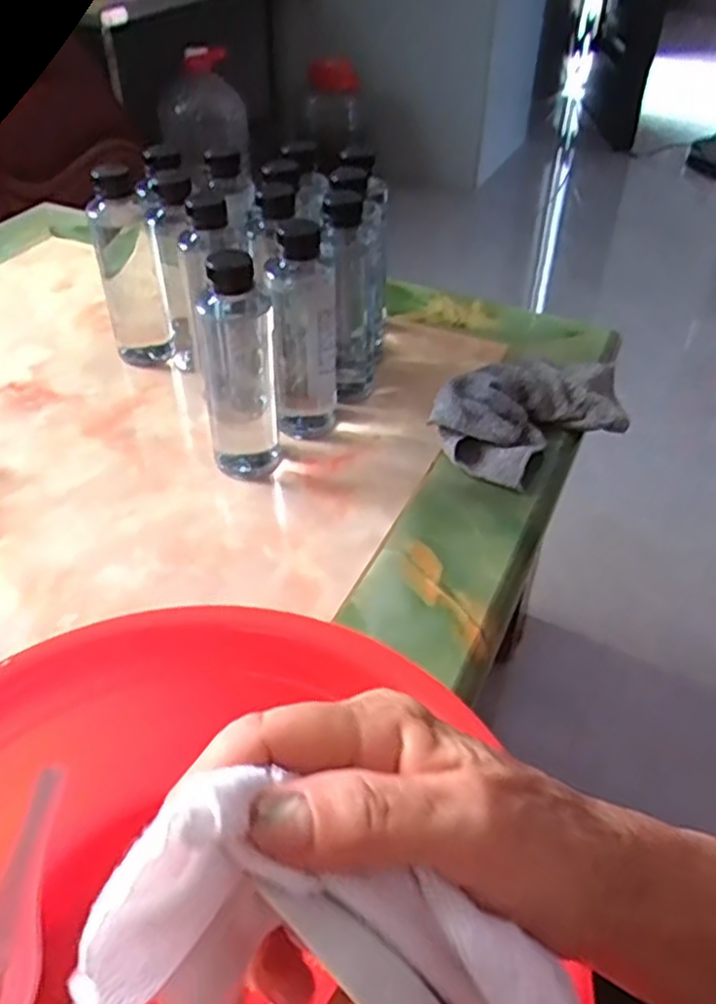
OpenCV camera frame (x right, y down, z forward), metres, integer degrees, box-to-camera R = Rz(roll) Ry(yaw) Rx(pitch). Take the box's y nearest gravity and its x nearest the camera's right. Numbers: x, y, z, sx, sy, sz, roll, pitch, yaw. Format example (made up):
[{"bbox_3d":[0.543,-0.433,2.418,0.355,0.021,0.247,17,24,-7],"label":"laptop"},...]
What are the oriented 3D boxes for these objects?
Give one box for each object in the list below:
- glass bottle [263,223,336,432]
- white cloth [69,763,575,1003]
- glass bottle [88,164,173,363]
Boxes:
[{"bbox_3d":[-0.043,-0.136,0.616,0.050,0.174,0.048,-2,42,-2],"label":"glass bottle"},{"bbox_3d":[0.004,0.113,0.180,0.131,0.045,0.050,27,43,-8],"label":"white cloth"},{"bbox_3d":[-0.202,-0.201,0.688,0.057,0.174,0.046,-10,43,-11],"label":"glass bottle"}]

